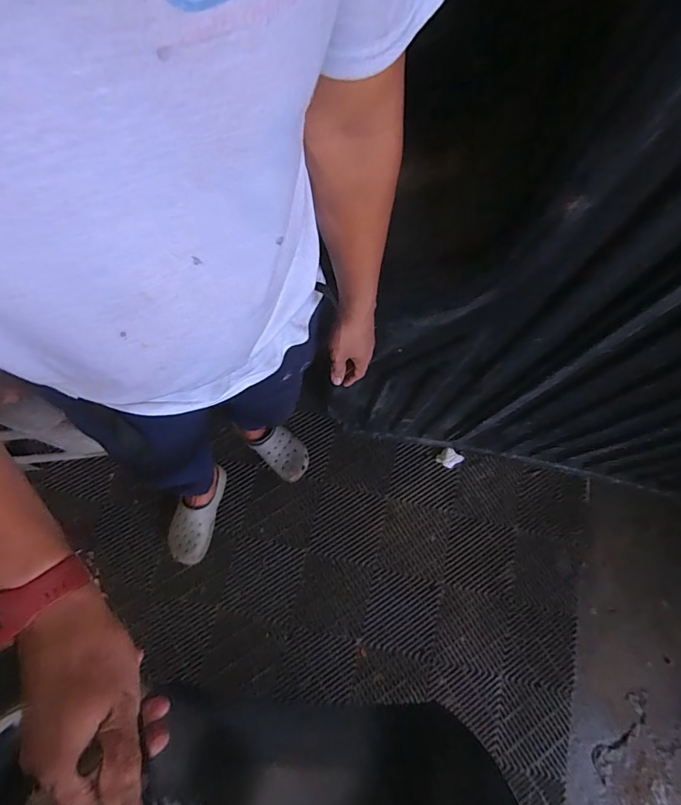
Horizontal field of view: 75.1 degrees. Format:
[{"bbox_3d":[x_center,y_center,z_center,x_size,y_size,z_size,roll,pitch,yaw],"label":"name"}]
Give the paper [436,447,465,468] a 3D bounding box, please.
[{"bbox_3d":[0.353,0.181,1.432,0.076,0.027,0.059,34,76,6],"label":"paper"}]

